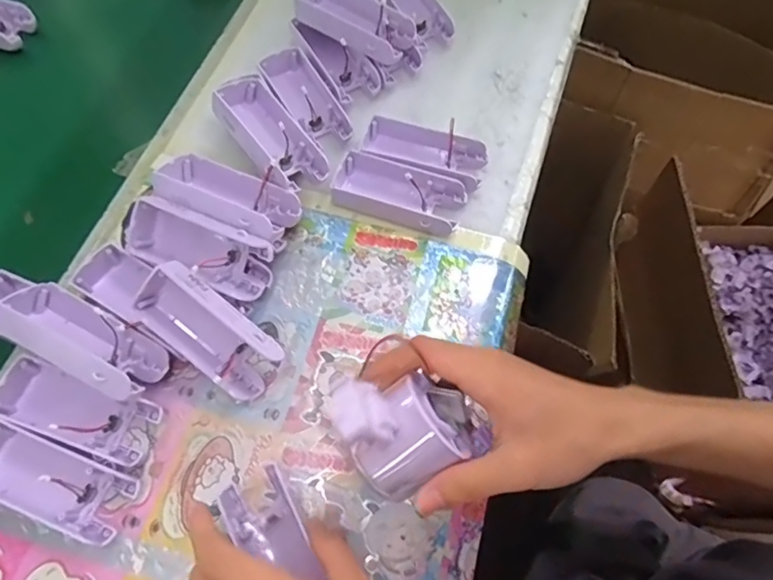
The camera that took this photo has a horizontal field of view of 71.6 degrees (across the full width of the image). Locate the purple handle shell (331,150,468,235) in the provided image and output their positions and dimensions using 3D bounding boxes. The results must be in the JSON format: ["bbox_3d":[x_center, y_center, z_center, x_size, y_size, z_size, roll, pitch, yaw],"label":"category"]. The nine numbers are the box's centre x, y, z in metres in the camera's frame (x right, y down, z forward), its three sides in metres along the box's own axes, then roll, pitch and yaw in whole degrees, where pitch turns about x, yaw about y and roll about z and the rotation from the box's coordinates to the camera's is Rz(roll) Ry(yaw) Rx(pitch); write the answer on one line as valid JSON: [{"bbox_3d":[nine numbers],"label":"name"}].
[{"bbox_3d":[0.010,-0.081,0.455,0.108,0.026,0.050,20,68,8],"label":"purple handle shell"}]

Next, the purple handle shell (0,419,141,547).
[{"bbox_3d":[-0.223,0.127,0.357,0.105,0.028,0.046,20,67,8],"label":"purple handle shell"}]

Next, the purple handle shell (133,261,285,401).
[{"bbox_3d":[-0.127,0.030,0.385,0.107,0.051,0.031,39,31,0],"label":"purple handle shell"}]

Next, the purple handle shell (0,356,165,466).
[{"bbox_3d":[-0.220,0.083,0.378,0.116,0.026,0.042,18,66,7],"label":"purple handle shell"}]

